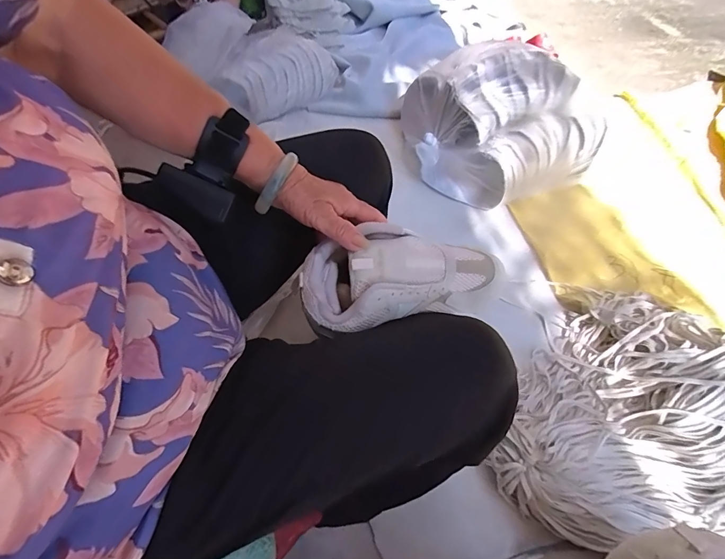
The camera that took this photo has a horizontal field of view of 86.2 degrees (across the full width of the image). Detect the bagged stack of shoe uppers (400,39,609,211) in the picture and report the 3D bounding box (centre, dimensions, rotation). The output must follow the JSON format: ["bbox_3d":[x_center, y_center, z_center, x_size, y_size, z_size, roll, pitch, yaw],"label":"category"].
[{"bbox_3d":[0.310,-0.411,0.971,0.397,0.204,0.420,-20,59,-8],"label":"bagged stack of shoe uppers"}]

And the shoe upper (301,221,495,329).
[{"bbox_3d":[0.044,-0.008,0.404,0.213,0.065,0.089,-9,57,-17],"label":"shoe upper"}]

